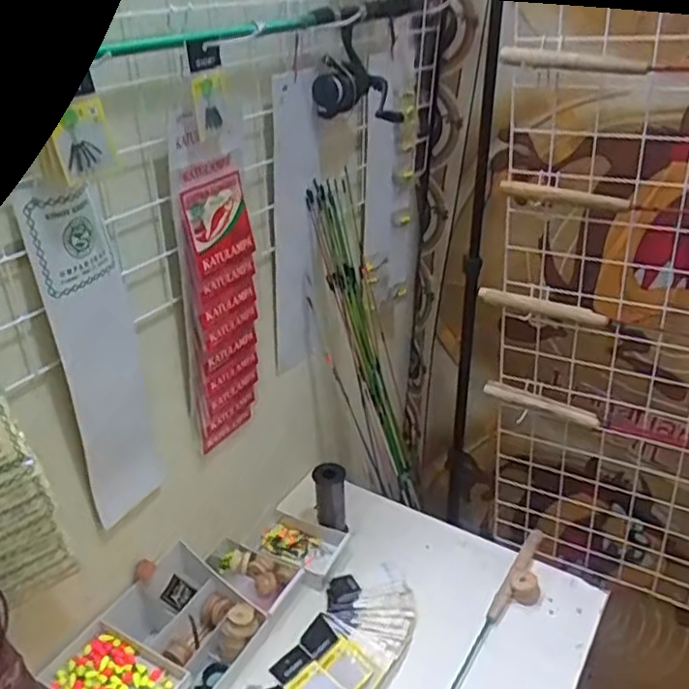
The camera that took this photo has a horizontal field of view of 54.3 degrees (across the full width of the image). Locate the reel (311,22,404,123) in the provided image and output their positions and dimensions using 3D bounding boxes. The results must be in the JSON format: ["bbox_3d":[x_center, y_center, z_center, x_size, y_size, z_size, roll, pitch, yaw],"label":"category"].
[{"bbox_3d":[0.016,-0.349,0.867,0.110,0.104,0.067,0,31,3],"label":"reel"}]

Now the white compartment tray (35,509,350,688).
[{"bbox_3d":[-0.178,0.325,0.868,0.167,0.101,0.390,17,36,29],"label":"white compartment tray"}]

